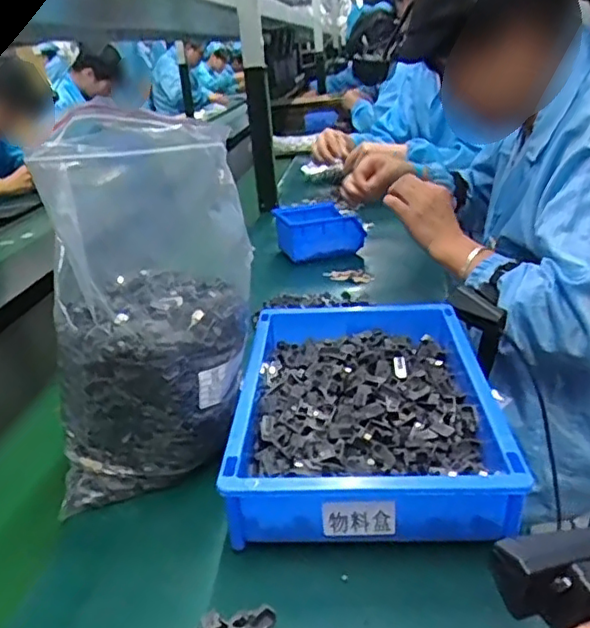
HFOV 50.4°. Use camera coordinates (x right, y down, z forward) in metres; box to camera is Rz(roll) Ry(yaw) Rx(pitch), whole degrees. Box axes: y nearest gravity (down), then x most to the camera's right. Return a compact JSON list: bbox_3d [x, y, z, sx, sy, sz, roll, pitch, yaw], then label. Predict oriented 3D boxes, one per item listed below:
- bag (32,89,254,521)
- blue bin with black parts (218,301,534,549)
[{"bbox_3d":[-0.124,-0.009,0.547,0.173,0.284,0.191,-9,25,-3],"label":"bag"},{"bbox_3d":[0.061,0.082,0.562,0.201,0.072,0.304,-5,25,6],"label":"blue bin with black parts"}]

